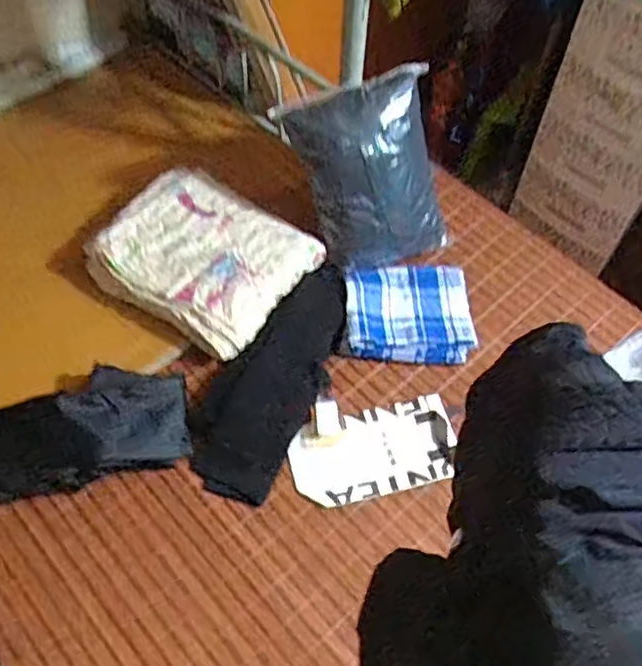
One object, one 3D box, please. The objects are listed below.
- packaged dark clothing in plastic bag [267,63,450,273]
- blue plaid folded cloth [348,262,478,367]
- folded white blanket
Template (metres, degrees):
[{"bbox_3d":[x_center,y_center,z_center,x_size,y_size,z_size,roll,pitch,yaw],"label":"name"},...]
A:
[{"bbox_3d":[0.112,-0.335,1.436,0.288,0.379,0.091,-20,20,-6],"label":"packaged dark clothing in plastic bag"},{"bbox_3d":[0.190,-0.050,1.442,0.270,0.044,0.243,-1,57,-2],"label":"blue plaid folded cloth"},{"bbox_3d":[-0.258,-0.166,1.476,0.416,0.116,0.330,31,61,18],"label":"folded white blanket"}]

